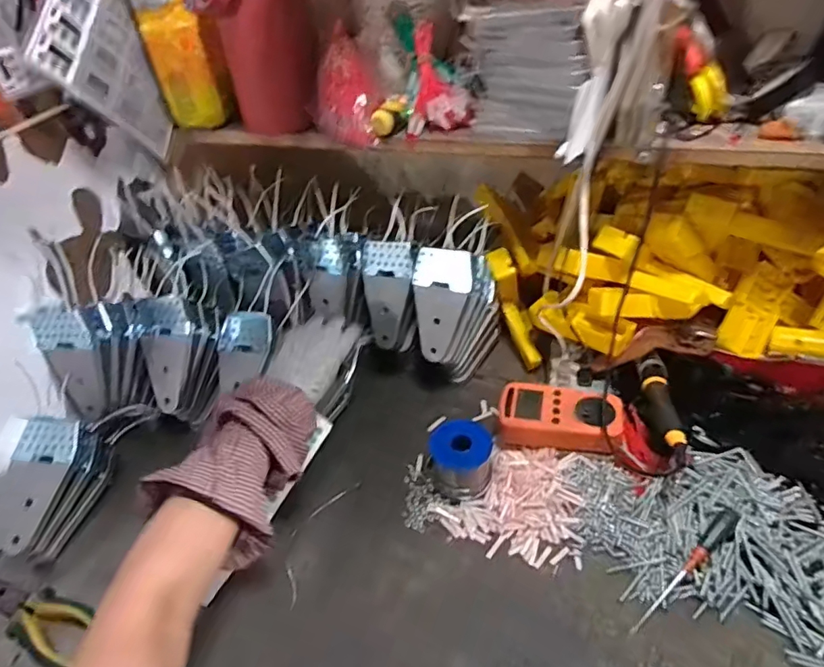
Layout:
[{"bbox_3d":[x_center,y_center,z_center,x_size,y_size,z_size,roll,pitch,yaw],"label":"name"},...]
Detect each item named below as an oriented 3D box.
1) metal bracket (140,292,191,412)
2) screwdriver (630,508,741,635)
[{"bbox_3d":[-0.294,0.025,0.647,0.062,0.134,0.010,-1,2,6],"label":"metal bracket"},{"bbox_3d":[0.247,0.216,0.492,0.141,0.022,0.016,-44,50,-8],"label":"screwdriver"}]

